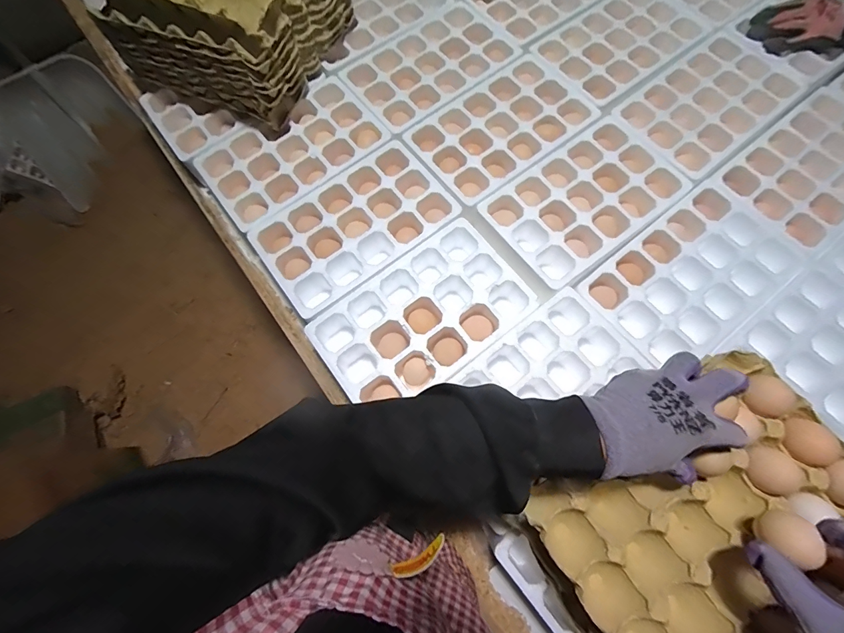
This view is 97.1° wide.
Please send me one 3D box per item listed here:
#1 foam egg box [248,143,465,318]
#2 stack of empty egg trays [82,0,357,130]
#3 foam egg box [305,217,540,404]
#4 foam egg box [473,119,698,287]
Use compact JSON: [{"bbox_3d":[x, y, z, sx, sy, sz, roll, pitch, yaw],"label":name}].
[{"bbox_3d":[-0.108,-0.139,0.606,0.288,0.069,0.187,-37,75,-9],"label":"foam egg box"},{"bbox_3d":[-0.307,-0.519,0.610,0.285,0.172,0.313,22,72,7],"label":"stack of empty egg trays"},{"bbox_3d":[0.002,0.006,0.558,0.292,0.067,0.181,-37,75,-9],"label":"foam egg box"},{"bbox_3d":[0.257,-0.179,0.602,0.292,0.061,0.182,-37,75,-9],"label":"foam egg box"}]

